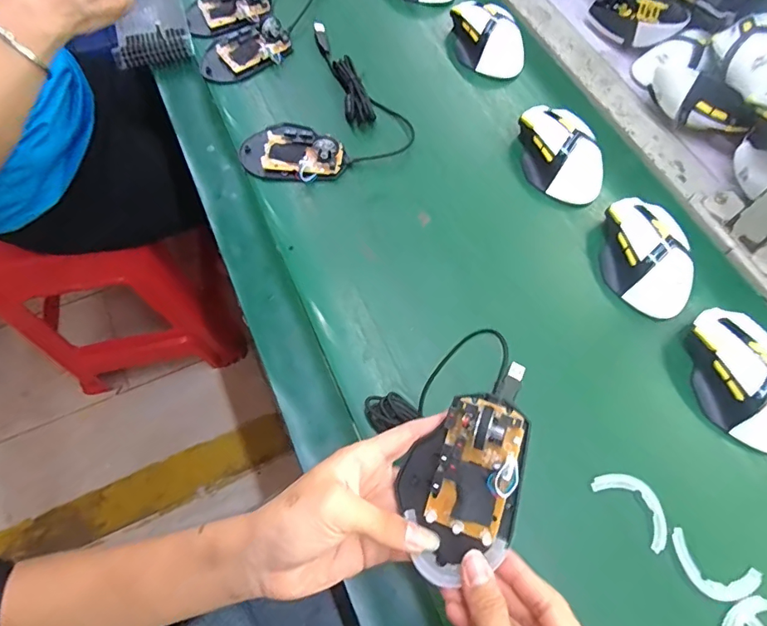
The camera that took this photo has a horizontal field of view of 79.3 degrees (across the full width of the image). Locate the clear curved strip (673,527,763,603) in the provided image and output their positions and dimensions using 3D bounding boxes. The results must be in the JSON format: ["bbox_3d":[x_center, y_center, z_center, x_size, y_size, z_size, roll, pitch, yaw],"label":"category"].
[{"bbox_3d":[0.246,0.194,0.346,0.065,0.005,0.034,27,68,9],"label":"clear curved strip"}]

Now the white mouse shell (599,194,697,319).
[{"bbox_3d":[0.247,-0.061,0.436,0.075,0.037,0.124,1,67,-3],"label":"white mouse shell"}]

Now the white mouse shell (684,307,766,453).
[{"bbox_3d":[0.301,0.053,0.388,0.062,0.036,0.118,-8,67,-6],"label":"white mouse shell"}]

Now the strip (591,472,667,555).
[{"bbox_3d":[0.197,0.149,0.361,0.033,0.010,0.063,-39,74,-17],"label":"strip"}]

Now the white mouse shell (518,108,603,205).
[{"bbox_3d":[0.182,-0.173,0.483,0.067,0.036,0.125,-11,68,-7],"label":"white mouse shell"}]

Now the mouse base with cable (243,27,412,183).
[{"bbox_3d":[-0.087,-0.222,0.503,0.170,0.022,0.201,-32,72,-15],"label":"mouse base with cable"}]

